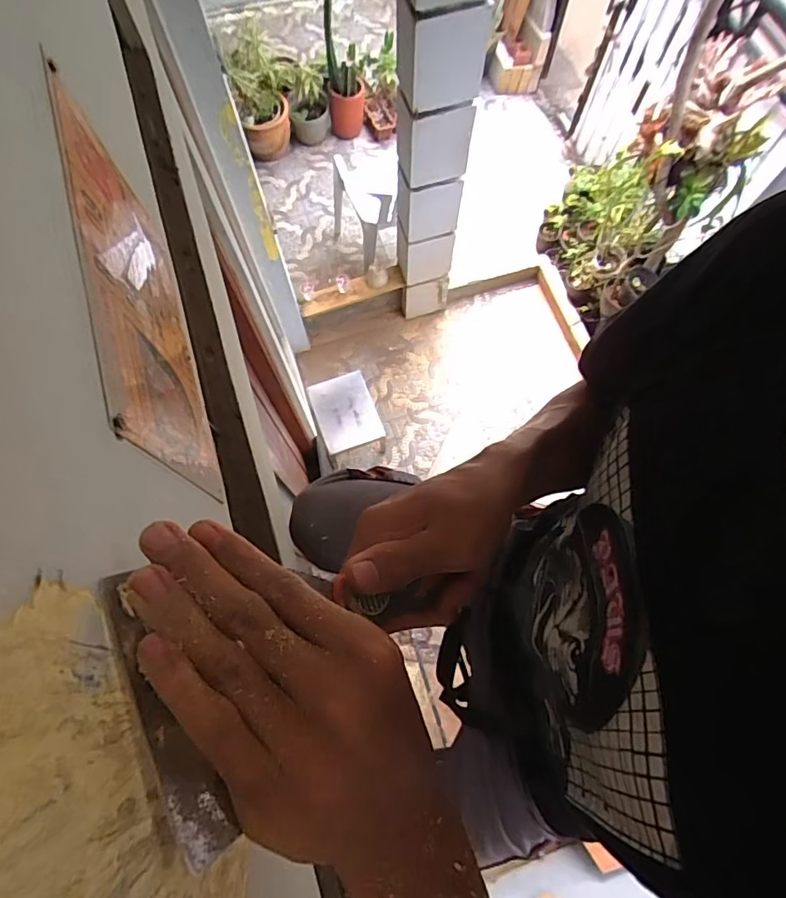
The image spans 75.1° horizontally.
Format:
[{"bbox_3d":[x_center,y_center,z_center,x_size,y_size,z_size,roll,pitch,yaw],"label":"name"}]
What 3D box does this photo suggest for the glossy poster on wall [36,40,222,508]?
[{"bbox_3d":[-0.162,-0.096,0.334,0.006,0.152,0.248,-17,73,-6],"label":"glossy poster on wall"}]

